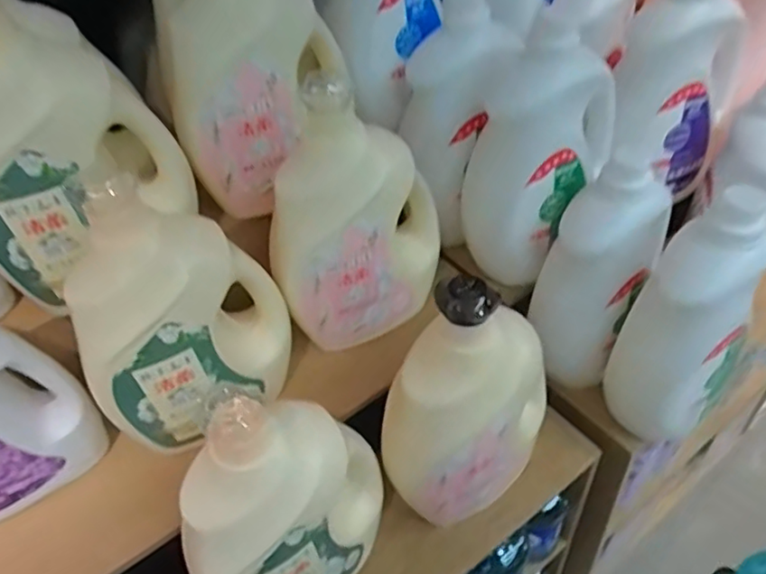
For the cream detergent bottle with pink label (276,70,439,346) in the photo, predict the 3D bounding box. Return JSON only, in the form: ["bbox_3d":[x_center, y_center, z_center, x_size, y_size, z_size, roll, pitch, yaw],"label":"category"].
[{"bbox_3d":[-0.033,-0.087,0.741,0.228,0.316,0.102,-26,49,-17],"label":"cream detergent bottle with pink label"}]

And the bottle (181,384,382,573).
[{"bbox_3d":[-0.106,0.222,0.624,0.111,0.317,0.227,31,57,31],"label":"bottle"}]

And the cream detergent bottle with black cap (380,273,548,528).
[{"bbox_3d":[0.099,0.130,0.681,0.221,0.330,0.108,-22,48,-14],"label":"cream detergent bottle with black cap"}]

